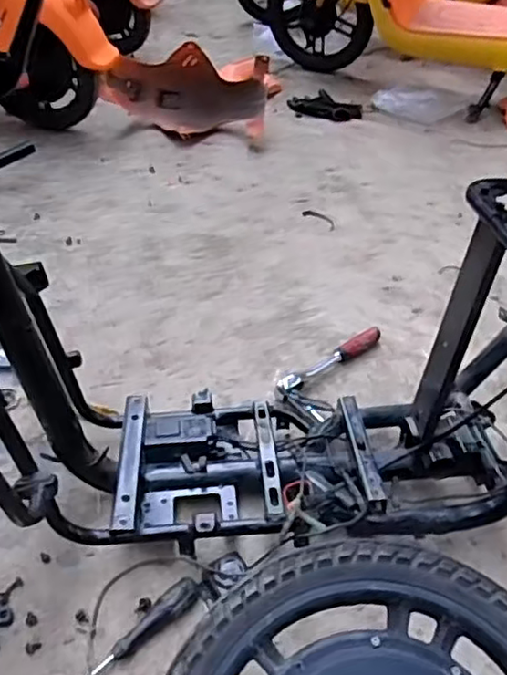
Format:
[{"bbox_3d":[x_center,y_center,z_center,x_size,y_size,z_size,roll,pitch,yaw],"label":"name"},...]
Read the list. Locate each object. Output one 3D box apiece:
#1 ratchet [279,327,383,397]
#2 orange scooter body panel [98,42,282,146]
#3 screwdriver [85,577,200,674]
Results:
[{"bbox_3d":[0.128,0.041,1.068,0.240,0.033,0.038,-29,50,-34],"label":"ratchet"},{"bbox_3d":[-0.178,-0.687,1.788,0.458,0.224,0.180,6,39,2],"label":"orange scooter body panel"},{"bbox_3d":[-0.175,0.349,0.662,0.304,0.024,0.029,-29,50,-34],"label":"screwdriver"}]

